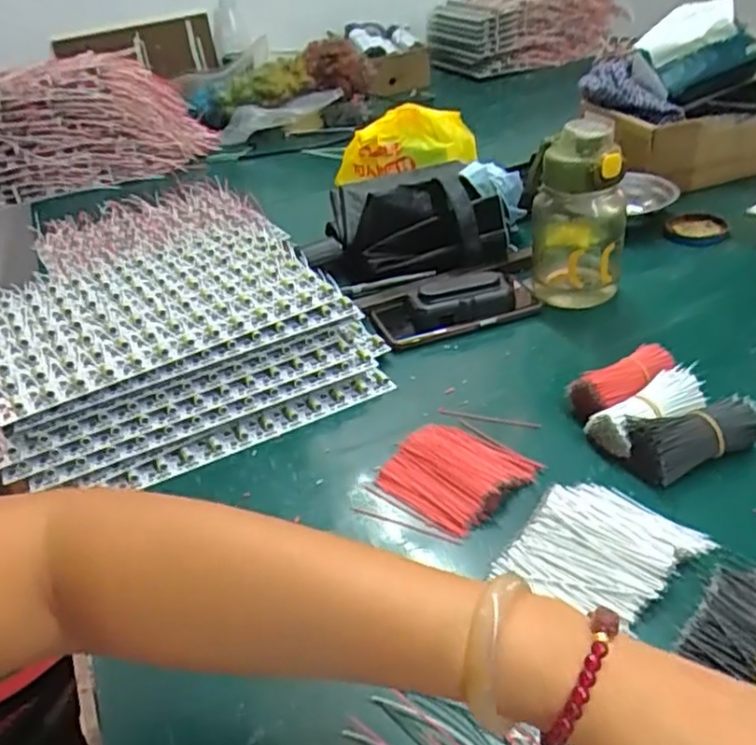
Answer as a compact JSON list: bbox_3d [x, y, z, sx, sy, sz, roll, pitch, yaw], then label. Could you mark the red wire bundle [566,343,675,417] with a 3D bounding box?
[{"bbox_3d":[0.200,0.008,0.546,0.091,0.034,0.039,-21,37,-19],"label":"red wire bundle"}]

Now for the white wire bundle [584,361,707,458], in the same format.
[{"bbox_3d":[0.206,0.028,0.512,0.089,0.034,0.039,-20,37,-18],"label":"white wire bundle"}]

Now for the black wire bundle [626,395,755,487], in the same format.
[{"bbox_3d":[0.226,0.044,0.488,0.094,0.035,0.042,-15,35,-14],"label":"black wire bundle"}]

